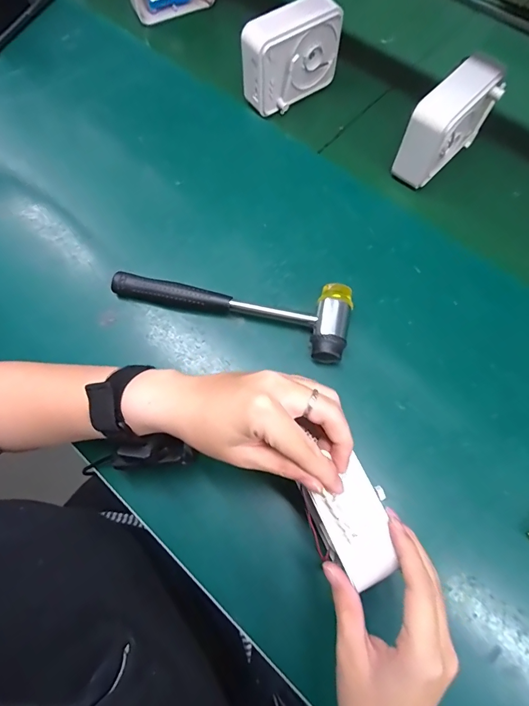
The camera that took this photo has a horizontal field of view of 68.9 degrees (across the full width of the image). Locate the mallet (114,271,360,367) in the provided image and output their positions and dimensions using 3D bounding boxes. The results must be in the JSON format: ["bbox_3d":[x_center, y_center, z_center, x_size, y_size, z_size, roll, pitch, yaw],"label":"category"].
[{"bbox_3d":[-0.039,-0.052,0.409,0.255,0.034,0.080,11,71,8],"label":"mallet"}]

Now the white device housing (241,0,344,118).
[{"bbox_3d":[0.038,-0.381,0.492,0.128,0.091,0.041,-34,72,-10],"label":"white device housing"}]

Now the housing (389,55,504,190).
[{"bbox_3d":[0.214,-0.261,0.453,0.113,0.097,0.055,-43,74,-13],"label":"housing"}]

